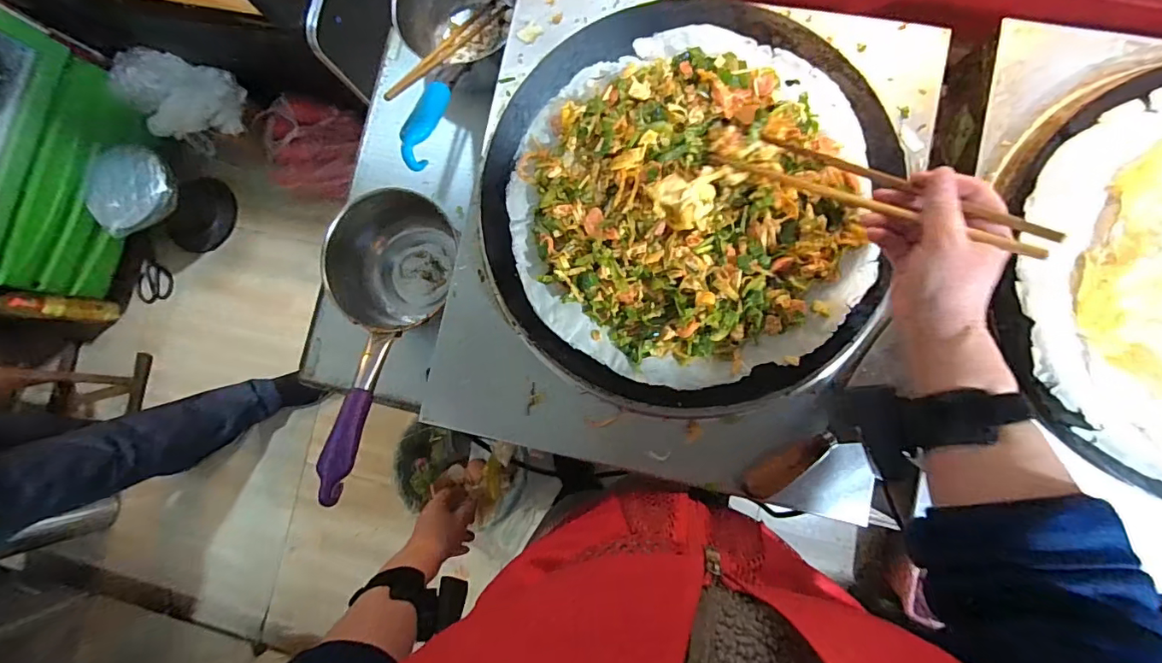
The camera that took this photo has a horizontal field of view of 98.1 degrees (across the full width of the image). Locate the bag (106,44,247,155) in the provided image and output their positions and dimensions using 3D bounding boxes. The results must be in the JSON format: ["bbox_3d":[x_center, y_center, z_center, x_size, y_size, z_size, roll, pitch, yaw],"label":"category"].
[{"bbox_3d":[-1.016,-0.589,1.295,0.265,0.166,0.195,19,87,8],"label":"bag"}]

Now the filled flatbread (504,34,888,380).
[{"bbox_3d":[0.097,-0.120,0.466,0.318,0.035,0.322,-1,85,6],"label":"filled flatbread"}]

